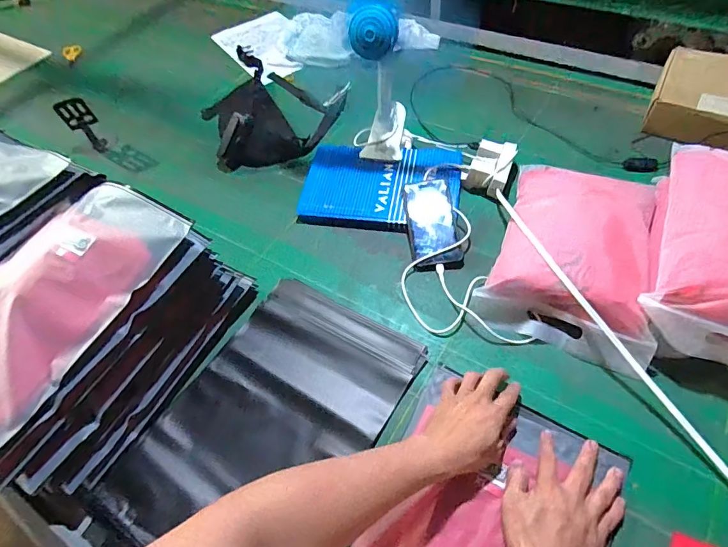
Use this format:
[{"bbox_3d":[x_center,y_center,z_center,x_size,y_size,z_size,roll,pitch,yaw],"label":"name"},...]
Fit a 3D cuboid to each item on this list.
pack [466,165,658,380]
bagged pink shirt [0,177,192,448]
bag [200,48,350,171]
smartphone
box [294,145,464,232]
[{"bbox_3d":[0.324,-0.038,0.656,0.235,0.077,0.310,20,59,19],"label":"pack"},{"bbox_3d":[-0.405,0.019,0.542,0.229,0.056,0.339,23,60,20],"label":"bagged pink shirt"},{"bbox_3d":[-0.219,-0.419,1.001,0.304,0.081,0.423,-16,55,-7],"label":"bag"},{"bbox_3d":[0.115,-0.089,0.746,0.078,0.010,0.162,-7,65,4],"label":"smartphone"},{"bbox_3d":[0.031,-0.164,0.811,0.286,0.037,0.186,6,55,10],"label":"box"}]

